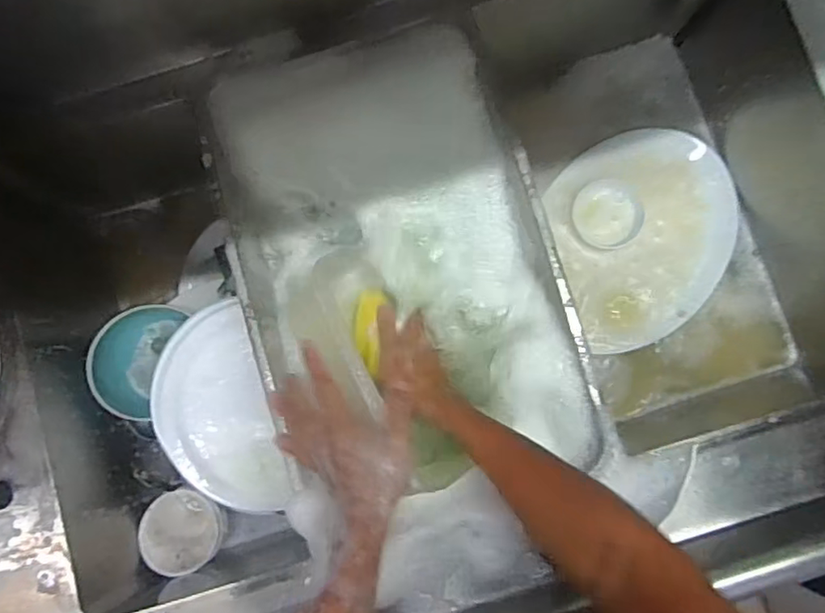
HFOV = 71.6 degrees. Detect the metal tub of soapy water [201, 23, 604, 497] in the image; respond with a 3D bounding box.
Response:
[{"bbox_3d":[-0.019,-0.049,0.627,0.318,0.069,0.468,-16,84,1],"label":"metal tub of soapy water"}]

